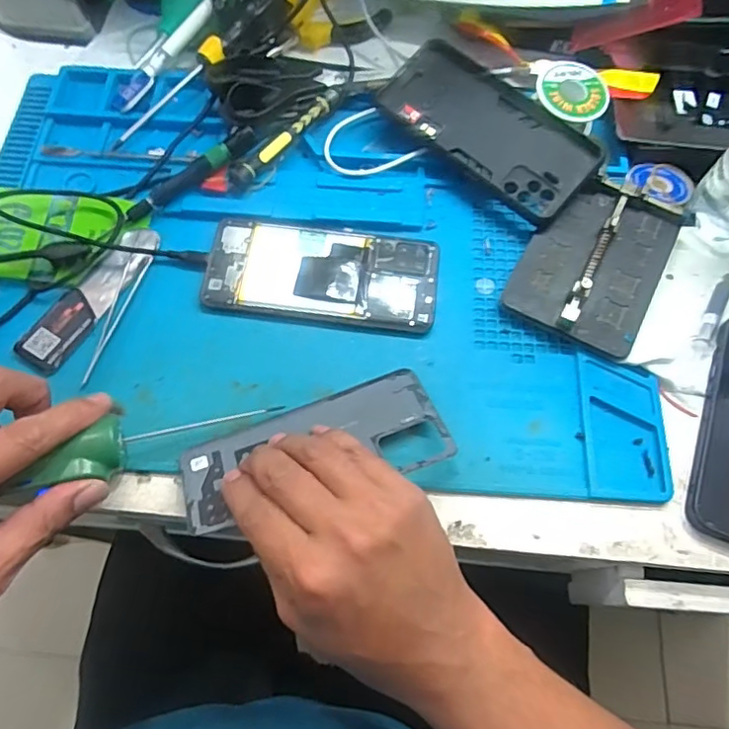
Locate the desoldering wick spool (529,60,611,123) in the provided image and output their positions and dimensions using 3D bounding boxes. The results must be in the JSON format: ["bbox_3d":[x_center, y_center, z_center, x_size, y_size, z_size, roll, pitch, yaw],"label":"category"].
[{"bbox_3d":[0.153,-0.205,0.413,0.052,0.014,0.061,6,68,2],"label":"desoldering wick spool"}]

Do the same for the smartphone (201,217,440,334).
[{"bbox_3d":[-0.029,-0.064,0.383,0.156,0.006,0.072,6,68,2],"label":"smartphone"}]

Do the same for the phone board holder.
[{"bbox_3d":[0.160,-0.074,0.377,0.088,0.016,0.125,28,70,10],"label":"phone board holder"}]

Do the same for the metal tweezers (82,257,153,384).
[{"bbox_3d":[-0.169,-0.033,0.369,0.015,0.006,0.097,17,69,6],"label":"metal tweezers"}]

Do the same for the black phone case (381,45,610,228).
[{"bbox_3d":[0.092,-0.177,0.409,0.164,0.011,0.077,41,77,11],"label":"black phone case"}]

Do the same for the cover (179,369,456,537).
[{"bbox_3d":[-0.030,0.050,0.330,0.154,0.009,0.070,-19,48,-13],"label":"cover"}]

